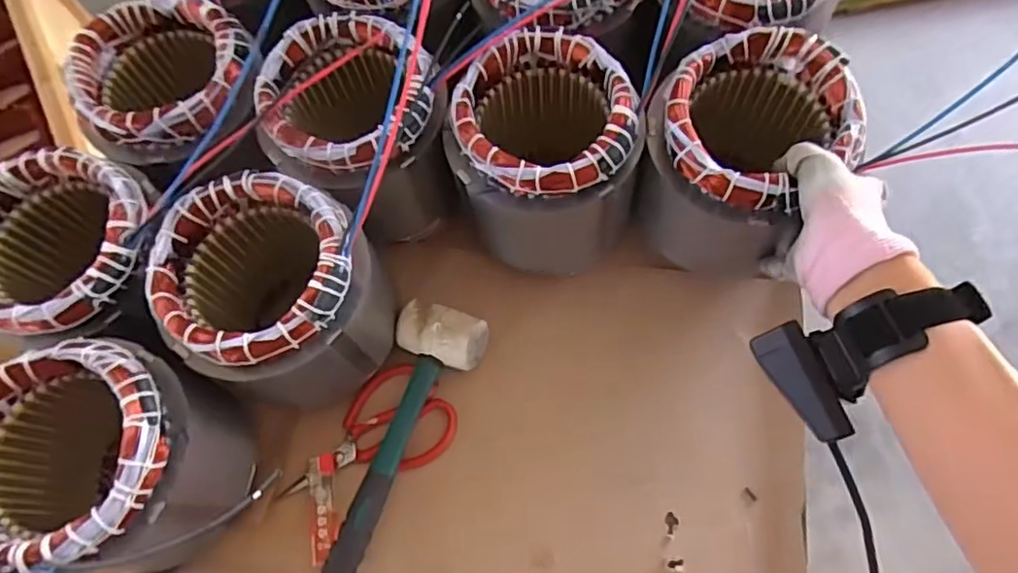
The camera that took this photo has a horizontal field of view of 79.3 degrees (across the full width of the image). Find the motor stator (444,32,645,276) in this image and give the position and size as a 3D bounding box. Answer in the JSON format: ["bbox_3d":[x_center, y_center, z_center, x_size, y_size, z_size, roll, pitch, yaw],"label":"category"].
[{"bbox_3d":[0.031,-0.106,0.518,0.139,0.144,0.132,-1,68,2],"label":"motor stator"}]

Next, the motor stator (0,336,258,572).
[{"bbox_3d":[-0.287,0.129,0.447,0.134,0.148,0.143,-1,68,2],"label":"motor stator"}]

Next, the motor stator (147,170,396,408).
[{"bbox_3d":[-0.174,0.010,0.498,0.141,0.165,0.137,-1,68,2],"label":"motor stator"}]

